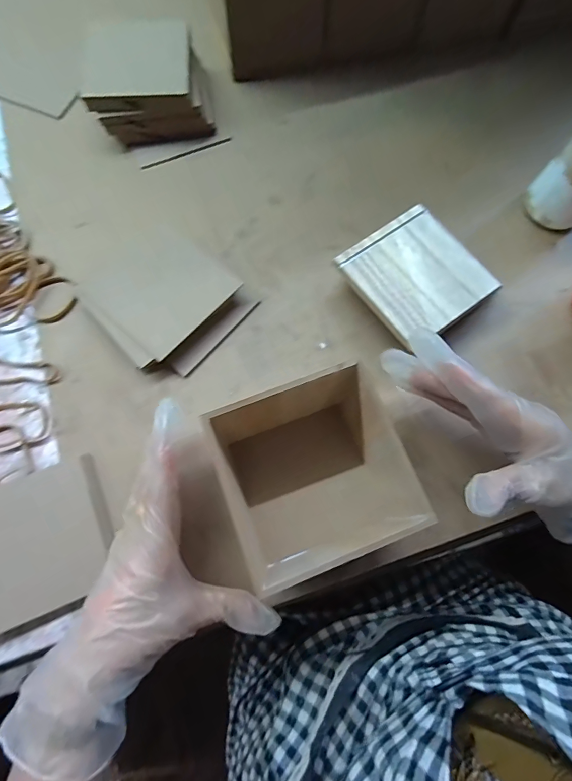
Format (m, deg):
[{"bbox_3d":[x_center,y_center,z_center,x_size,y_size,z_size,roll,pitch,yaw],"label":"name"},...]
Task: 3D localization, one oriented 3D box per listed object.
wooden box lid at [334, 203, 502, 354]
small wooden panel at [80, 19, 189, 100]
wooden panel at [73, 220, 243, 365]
[{"bbox_3d":[0.116,-0.104,0.355,0.103,0.011,0.109,-35,79,-9],"label":"wooden box lid"},{"bbox_3d":[-0.154,-0.344,0.406,0.104,0.009,0.111,-5,76,-3],"label":"small wooden panel"},{"bbox_3d":[-0.121,-0.101,0.380,0.124,0.006,0.109,39,72,17],"label":"wooden panel"}]

